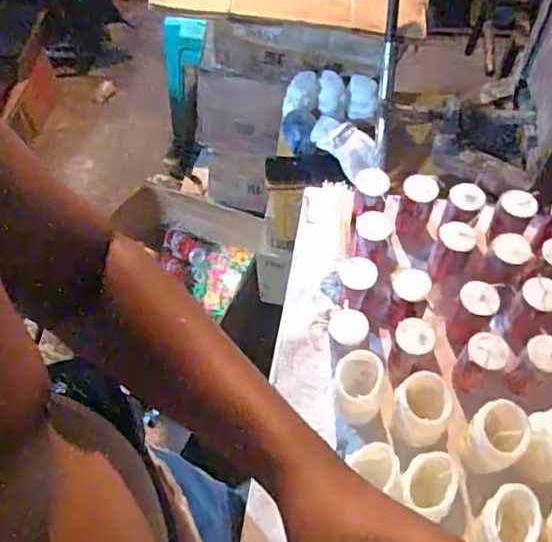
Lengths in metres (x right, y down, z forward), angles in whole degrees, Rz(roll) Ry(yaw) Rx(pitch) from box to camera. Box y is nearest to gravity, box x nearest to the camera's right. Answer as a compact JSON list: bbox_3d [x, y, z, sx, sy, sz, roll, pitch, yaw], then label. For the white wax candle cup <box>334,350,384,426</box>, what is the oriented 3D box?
[{"bbox_3d":[0.107,0.146,0.750,0.064,0.078,0.068,10,59,10],"label":"white wax candle cup"}]

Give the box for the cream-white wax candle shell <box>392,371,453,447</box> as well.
[{"bbox_3d":[0.178,0.173,0.725,0.068,0.067,0.074,15,60,13],"label":"cream-white wax candle shell"}]

